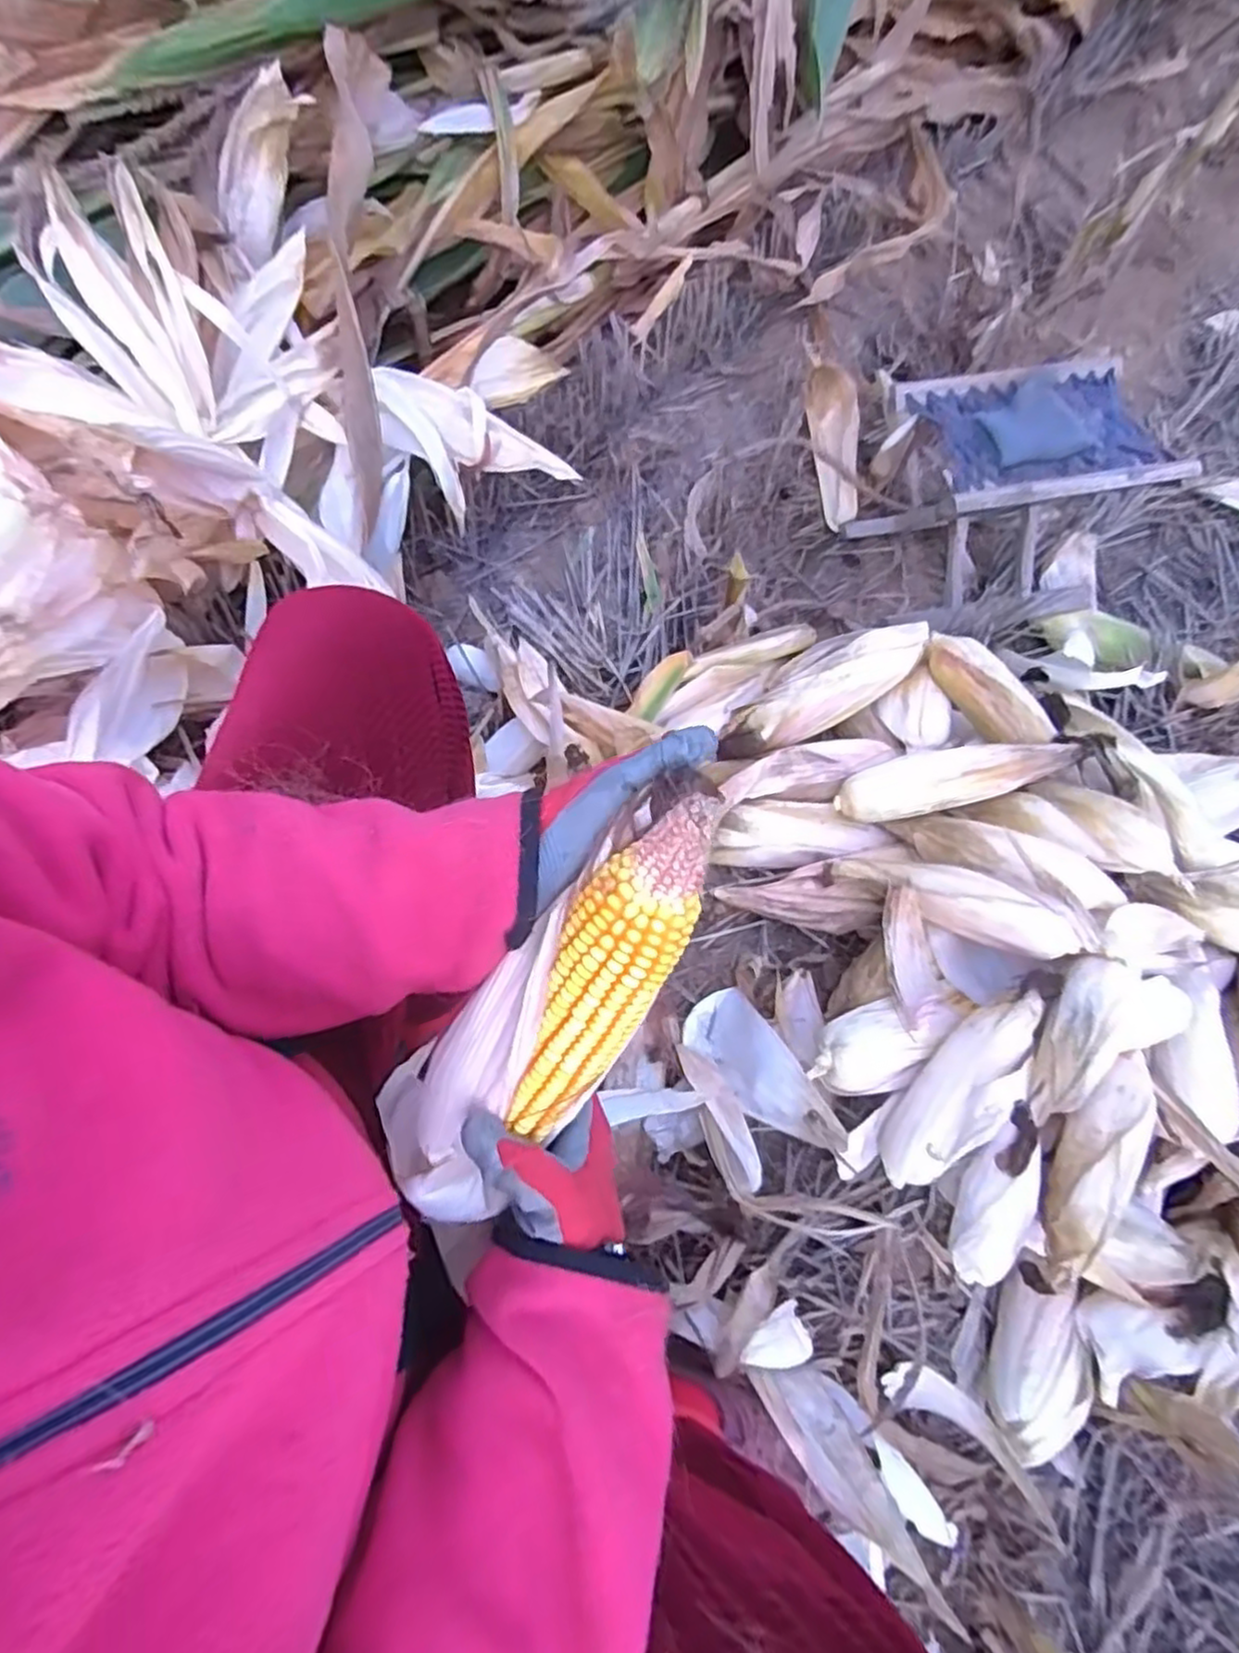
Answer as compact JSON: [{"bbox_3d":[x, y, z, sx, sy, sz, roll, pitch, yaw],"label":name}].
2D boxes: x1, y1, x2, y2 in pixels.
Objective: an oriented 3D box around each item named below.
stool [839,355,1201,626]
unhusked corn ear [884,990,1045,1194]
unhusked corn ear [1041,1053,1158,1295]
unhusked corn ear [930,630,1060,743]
[{"bbox_3d":[0.482,-0.393,0.887,0.308,0.232,0.264,-11,67,-6],"label":"stool"},{"bbox_3d":[0.302,0.228,0.623,0.063,0.051,0.198,37,93,14],"label":"unhusked corn ear"},{"bbox_3d":[0.400,0.278,0.607,0.063,0.058,0.216,39,71,15],"label":"unhusked corn ear"},{"bbox_3d":[0.399,-0.147,0.787,0.056,0.053,0.165,-31,70,-14],"label":"unhusked corn ear"}]

